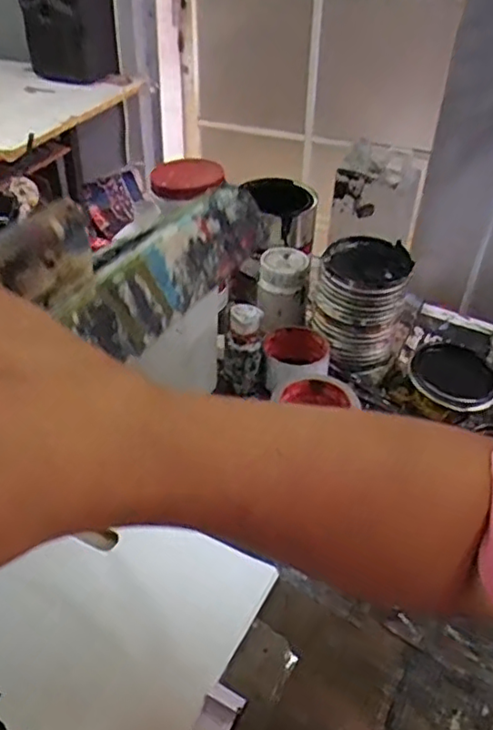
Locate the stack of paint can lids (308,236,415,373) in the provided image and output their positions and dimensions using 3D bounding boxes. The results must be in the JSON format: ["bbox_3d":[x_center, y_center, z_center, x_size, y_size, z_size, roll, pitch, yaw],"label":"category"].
[{"bbox_3d":[0.134,-0.076,0.757,0.099,0.133,0.102,13,42,12],"label":"stack of paint can lids"}]

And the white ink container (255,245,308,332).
[{"bbox_3d":[0.045,-0.096,0.801,0.060,0.083,0.065,8,41,6],"label":"white ink container"}]

